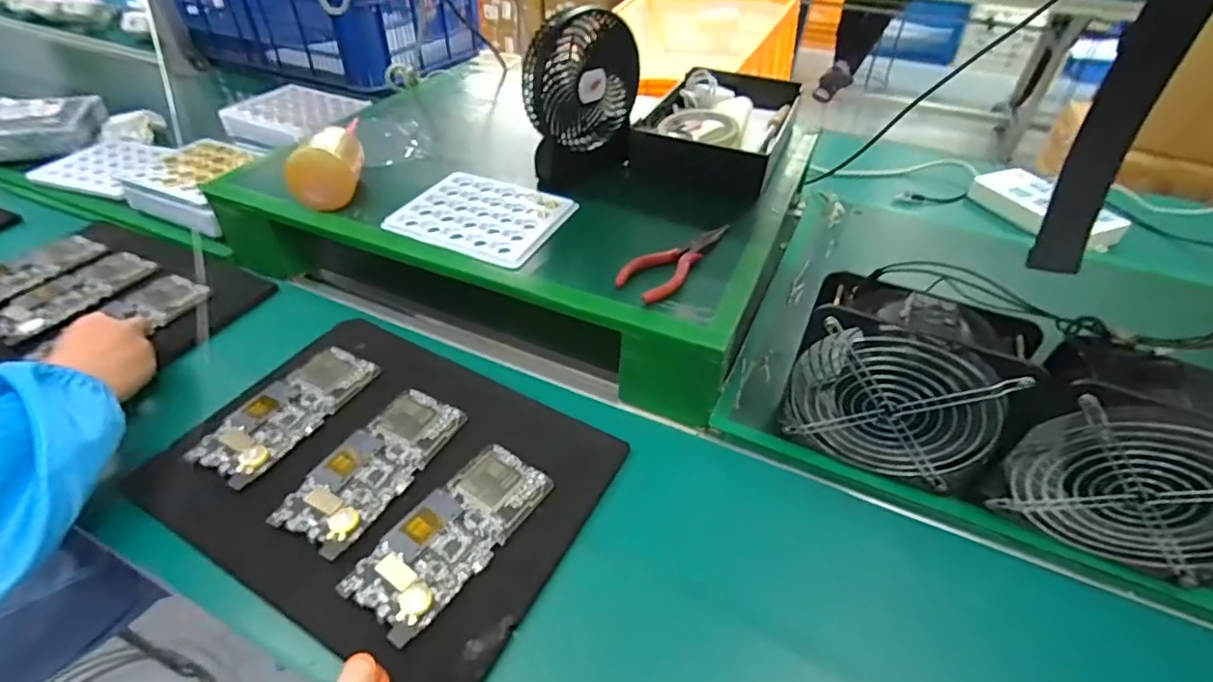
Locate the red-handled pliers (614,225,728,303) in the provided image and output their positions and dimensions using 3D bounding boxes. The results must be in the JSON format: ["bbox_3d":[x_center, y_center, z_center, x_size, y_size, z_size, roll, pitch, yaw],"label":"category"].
[{"bbox_3d":[0.063,-0.082,0.537,0.053,0.018,0.137,26,45,22],"label":"red-handled pliers"}]

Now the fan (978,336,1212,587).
[{"bbox_3d":[0.365,0.092,0.389,0.156,0.159,0.062,27,46,23],"label":"fan"}]

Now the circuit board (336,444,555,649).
[{"bbox_3d":[-0.115,0.144,0.428,0.072,0.004,0.155,26,45,23],"label":"circuit board"}]

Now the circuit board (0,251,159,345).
[{"bbox_3d":[-0.590,-0.053,0.616,0.078,0.006,0.155,17,43,14],"label":"circuit board"}]

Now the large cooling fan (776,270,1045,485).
[{"bbox_3d":[0.224,0.042,0.444,0.153,0.161,0.060,20,43,16],"label":"large cooling fan"}]

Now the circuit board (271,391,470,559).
[{"bbox_3d":[-0.195,0.101,0.472,0.073,0.007,0.155,21,44,18],"label":"circuit board"}]

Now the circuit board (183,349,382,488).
[{"bbox_3d":[-0.289,0.059,0.511,0.073,0.004,0.154,22,44,19],"label":"circuit board"}]

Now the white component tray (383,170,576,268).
[{"bbox_3d":[-0.132,-0.133,0.587,0.160,0.013,0.129,20,43,16],"label":"white component tray"}]

